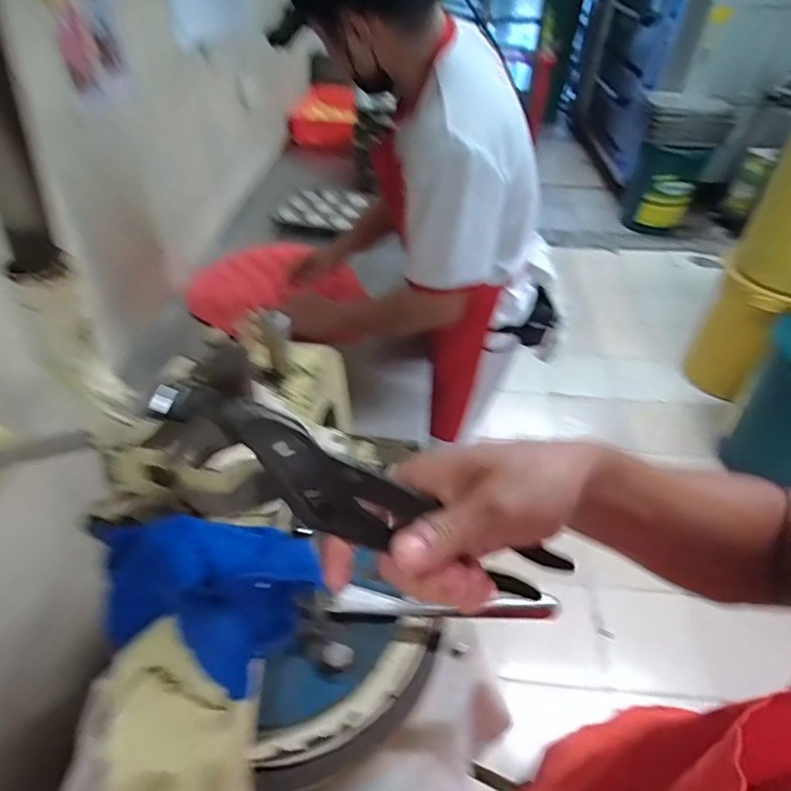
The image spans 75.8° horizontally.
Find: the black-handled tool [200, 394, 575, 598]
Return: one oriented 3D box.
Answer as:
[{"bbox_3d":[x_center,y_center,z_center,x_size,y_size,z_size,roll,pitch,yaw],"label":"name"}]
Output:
[{"bbox_3d":[0.012,0.064,0.248,0.231,0.034,0.018,34,30,-34],"label":"black-handled tool"}]

